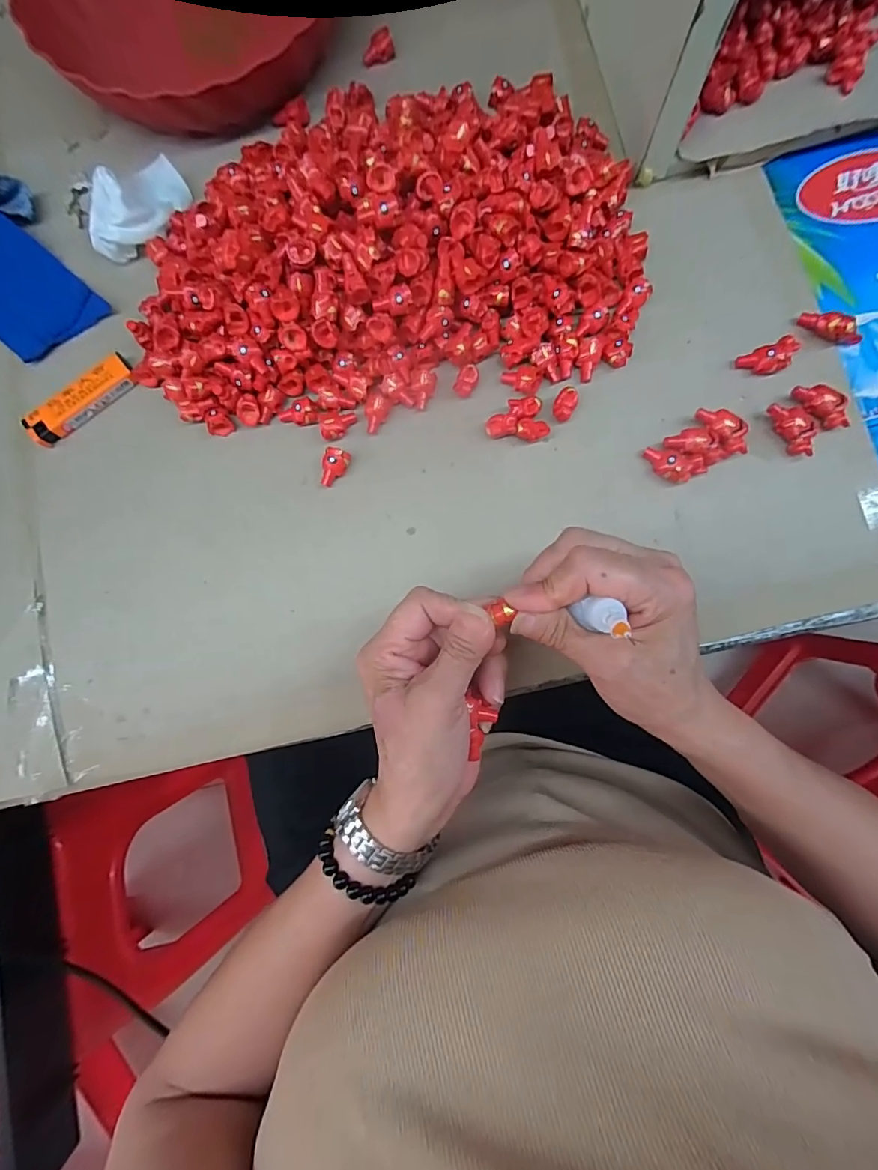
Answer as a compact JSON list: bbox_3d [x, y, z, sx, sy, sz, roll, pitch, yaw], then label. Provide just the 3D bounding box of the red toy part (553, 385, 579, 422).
[{"bbox_3d":[0.082,-0.118,0.310,0.013,0.012,0.019,22,85,6],"label":"red toy part"}]

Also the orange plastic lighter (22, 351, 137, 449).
[{"bbox_3d":[-0.247,-0.128,0.328,0.079,0.016,0.019,-40,82,-2],"label":"orange plastic lighter"}]

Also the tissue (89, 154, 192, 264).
[{"bbox_3d":[-0.217,-0.274,0.339,0.042,0.036,0.085,25,85,7],"label":"tissue"}]

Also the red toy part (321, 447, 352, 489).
[{"bbox_3d":[-0.070,-0.078,0.316,0.015,0.012,0.025,19,84,6],"label":"red toy part"}]

